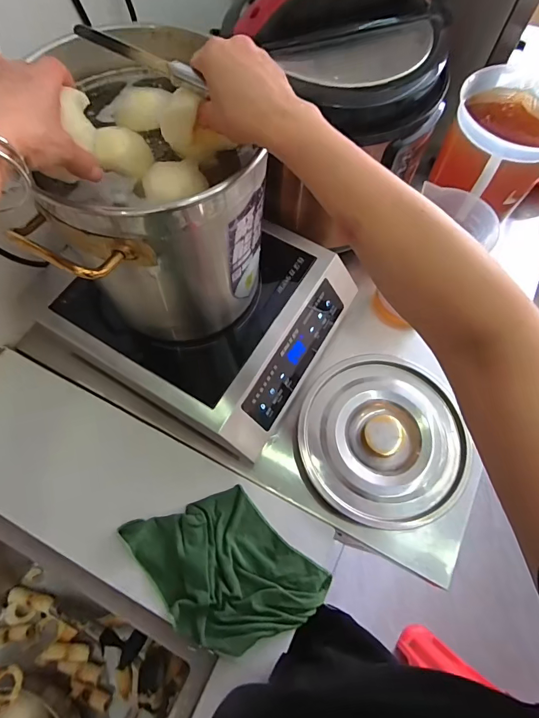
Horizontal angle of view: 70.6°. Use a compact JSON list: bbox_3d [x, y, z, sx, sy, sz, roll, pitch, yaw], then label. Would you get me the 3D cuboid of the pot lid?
[{"bbox_3d":[0.173,0.119,0.598,0.247,0.042,0.256,0,68,-1],"label":"pot lid"}]

